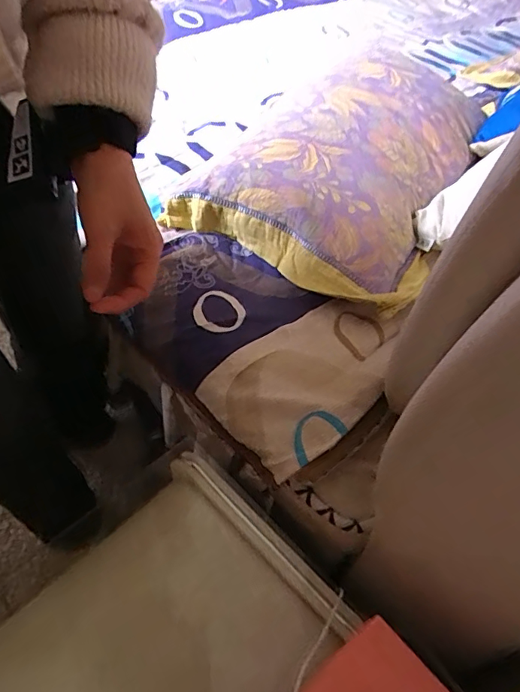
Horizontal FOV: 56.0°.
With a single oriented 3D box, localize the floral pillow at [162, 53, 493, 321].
[{"bbox_3d":[0.161,-0.325,0.861,0.377,0.121,0.606,26,54,14],"label":"floral pillow"}]

